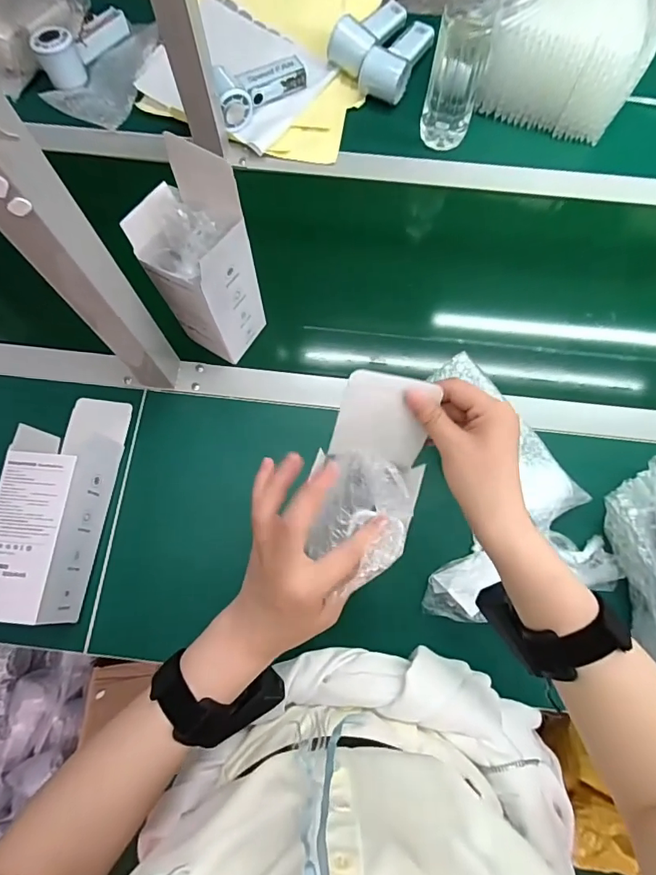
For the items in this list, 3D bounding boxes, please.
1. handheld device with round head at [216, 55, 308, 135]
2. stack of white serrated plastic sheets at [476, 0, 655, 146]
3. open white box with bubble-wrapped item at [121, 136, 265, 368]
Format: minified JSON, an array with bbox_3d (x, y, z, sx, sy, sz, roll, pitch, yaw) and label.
[{"bbox_3d":[-0.101,-0.495,0.666,0.146,0.047,0.063,-43,79,-11],"label":"handheld device with round head"},{"bbox_3d":[0.316,-0.554,0.661,0.199,0.149,0.206,12,75,3],"label":"stack of white serrated plastic sheets"},{"bbox_3d":[-0.131,-0.174,0.490,0.084,0.223,0.079,34,77,9],"label":"open white box with bubble-wrapped item"}]

